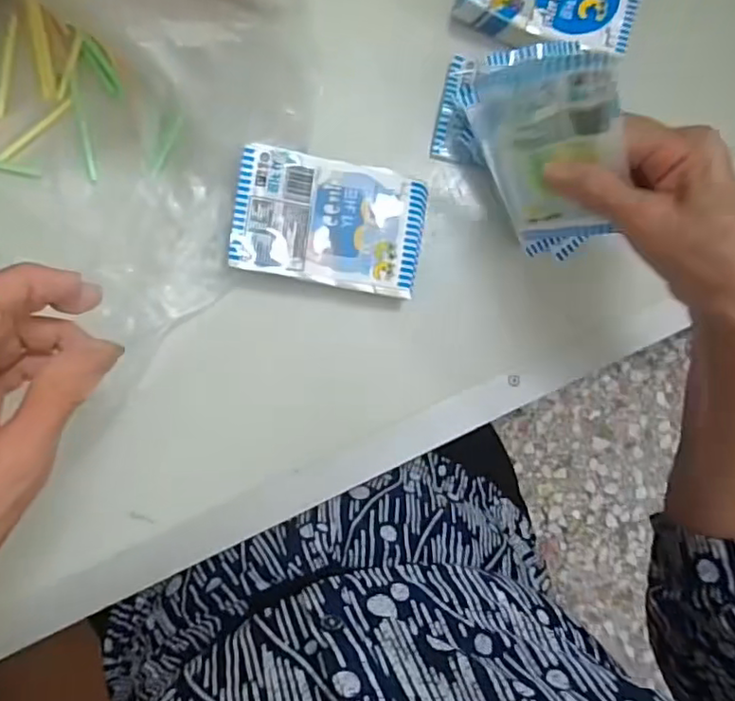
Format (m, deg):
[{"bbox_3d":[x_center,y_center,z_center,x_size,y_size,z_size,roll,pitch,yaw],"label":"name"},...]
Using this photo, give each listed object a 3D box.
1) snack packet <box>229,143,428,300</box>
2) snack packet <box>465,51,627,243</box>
[{"bbox_3d":[-0.022,-0.075,0.357,0.109,0.023,0.071,10,87,-7],"label":"snack packet"},{"bbox_3d":[0.099,-0.100,0.315,0.015,0.073,0.104,-57,133,-30],"label":"snack packet"}]

